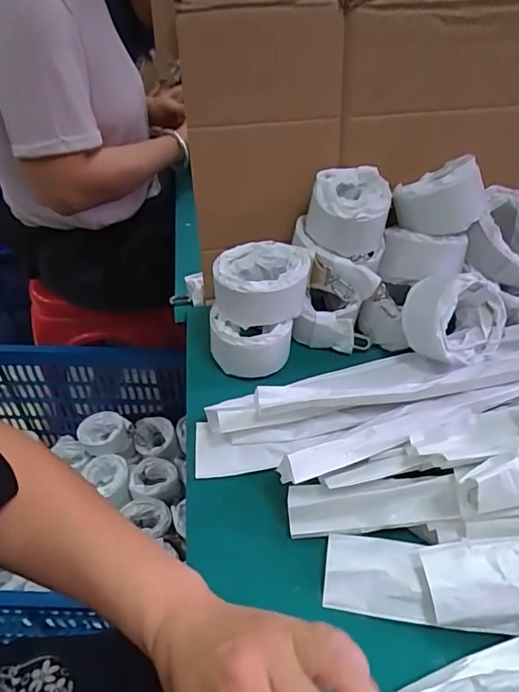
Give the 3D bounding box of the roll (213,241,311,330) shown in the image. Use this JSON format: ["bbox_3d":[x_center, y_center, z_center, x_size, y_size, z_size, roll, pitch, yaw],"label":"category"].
[{"bbox_3d":[0.002,-0.065,0.509,0.094,0.050,0.089,6,45,5],"label":"roll"}]

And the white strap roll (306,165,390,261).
[{"bbox_3d":[0.090,-0.138,0.509,0.079,0.060,0.091,8,46,7],"label":"white strap roll"}]

